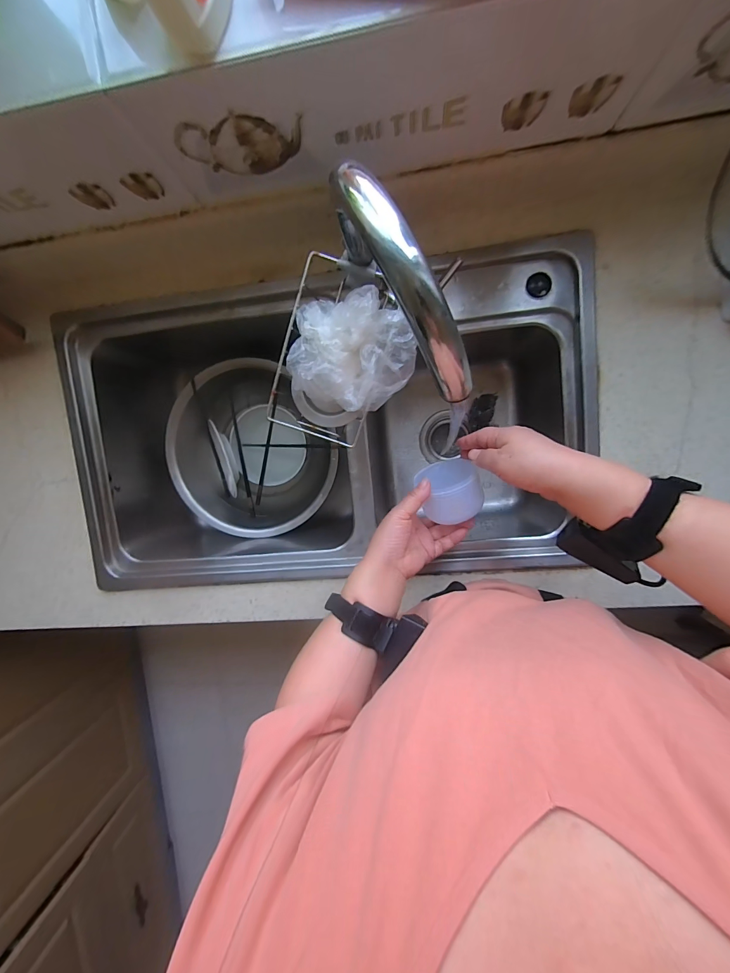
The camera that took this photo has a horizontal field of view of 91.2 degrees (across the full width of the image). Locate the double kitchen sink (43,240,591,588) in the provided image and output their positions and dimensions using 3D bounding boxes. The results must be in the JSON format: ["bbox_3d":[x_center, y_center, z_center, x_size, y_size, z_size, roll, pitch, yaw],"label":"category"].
[{"bbox_3d":[-0.061,-0.087,0.603,0.740,0.199,0.429,-5,96,7],"label":"double kitchen sink"}]

